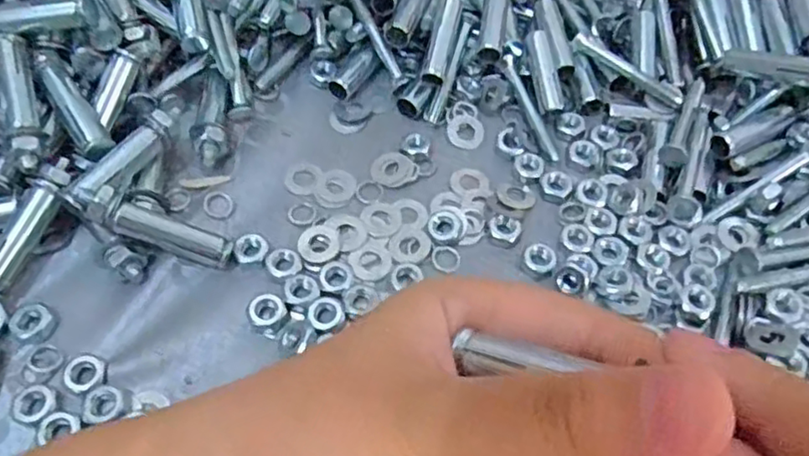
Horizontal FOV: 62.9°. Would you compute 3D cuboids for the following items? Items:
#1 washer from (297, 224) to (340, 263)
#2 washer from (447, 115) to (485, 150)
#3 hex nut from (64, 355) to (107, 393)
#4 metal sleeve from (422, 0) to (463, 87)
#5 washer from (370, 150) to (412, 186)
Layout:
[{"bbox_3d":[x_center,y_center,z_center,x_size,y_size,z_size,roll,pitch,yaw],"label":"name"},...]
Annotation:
[{"bbox_3d":[-0.033,0.005,0.256,0.016,0.004,0.018,2,57,-1],"label":"washer"},{"bbox_3d":[0.027,-0.043,0.292,0.016,0.004,0.018,15,57,7],"label":"washer"},{"bbox_3d":[-0.108,0.049,0.224,0.013,0.004,0.015,-28,62,-19],"label":"hex nut"},{"bbox_3d":[0.018,-0.083,0.294,0.009,0.008,0.041,15,80,7],"label":"metal sleeve"},{"bbox_3d":[-0.005,-0.026,0.280,0.017,0.004,0.017,1,57,-2],"label":"washer"}]

